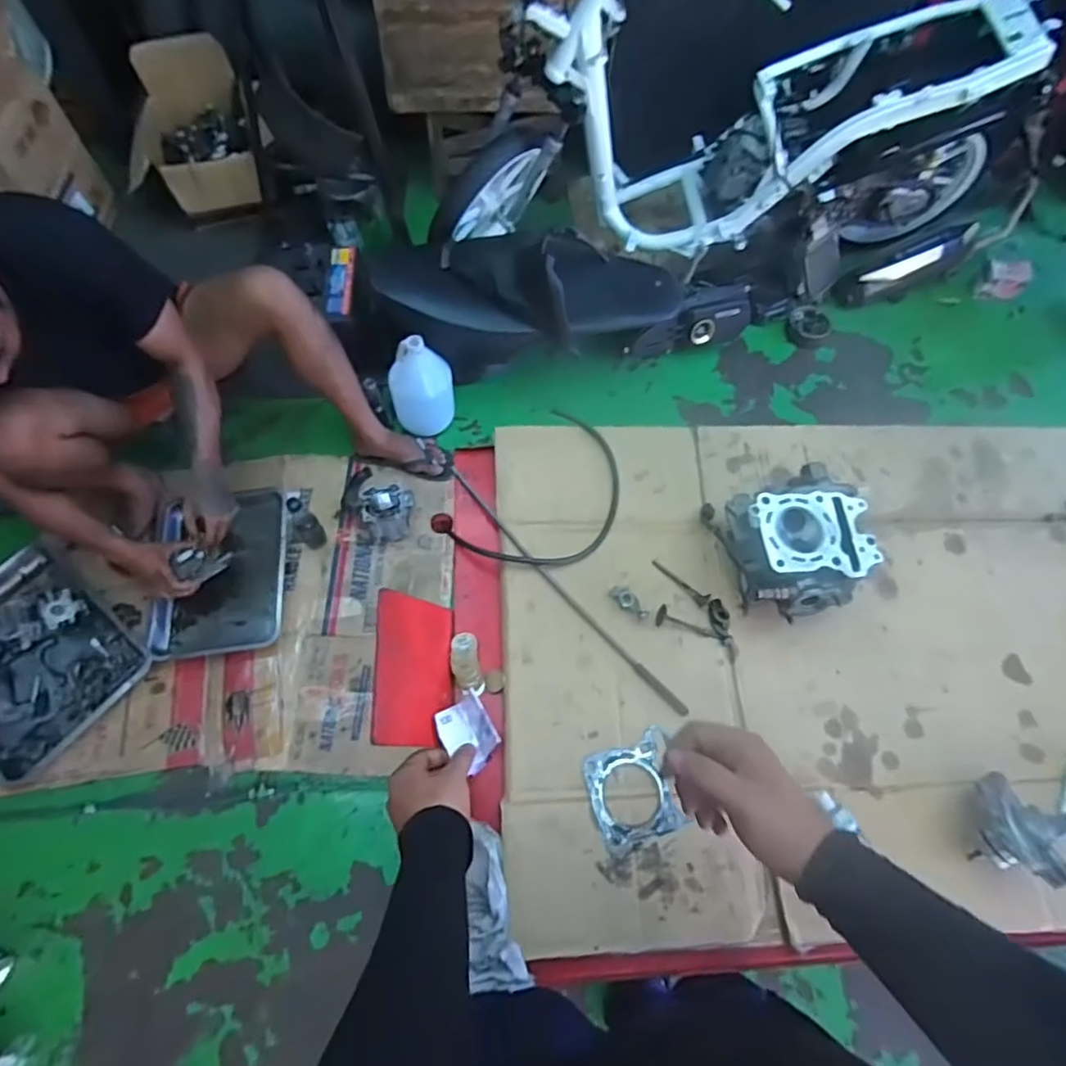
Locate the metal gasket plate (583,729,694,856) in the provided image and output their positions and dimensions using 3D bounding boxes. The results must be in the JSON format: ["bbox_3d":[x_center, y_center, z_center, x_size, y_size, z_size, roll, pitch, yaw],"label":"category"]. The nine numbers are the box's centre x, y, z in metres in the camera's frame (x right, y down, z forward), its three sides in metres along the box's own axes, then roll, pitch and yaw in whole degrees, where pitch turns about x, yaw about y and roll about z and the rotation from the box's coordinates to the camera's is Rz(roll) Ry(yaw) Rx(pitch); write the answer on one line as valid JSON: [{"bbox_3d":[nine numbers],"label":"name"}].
[{"bbox_3d":[0.109,0.271,0.628,0.099,0.006,0.096,-17,67,-10],"label":"metal gasket plate"}]

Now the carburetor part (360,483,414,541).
[{"bbox_3d":[-0.347,-0.049,1.433,0.130,0.117,0.117,-13,68,-9],"label":"carburetor part"}]

